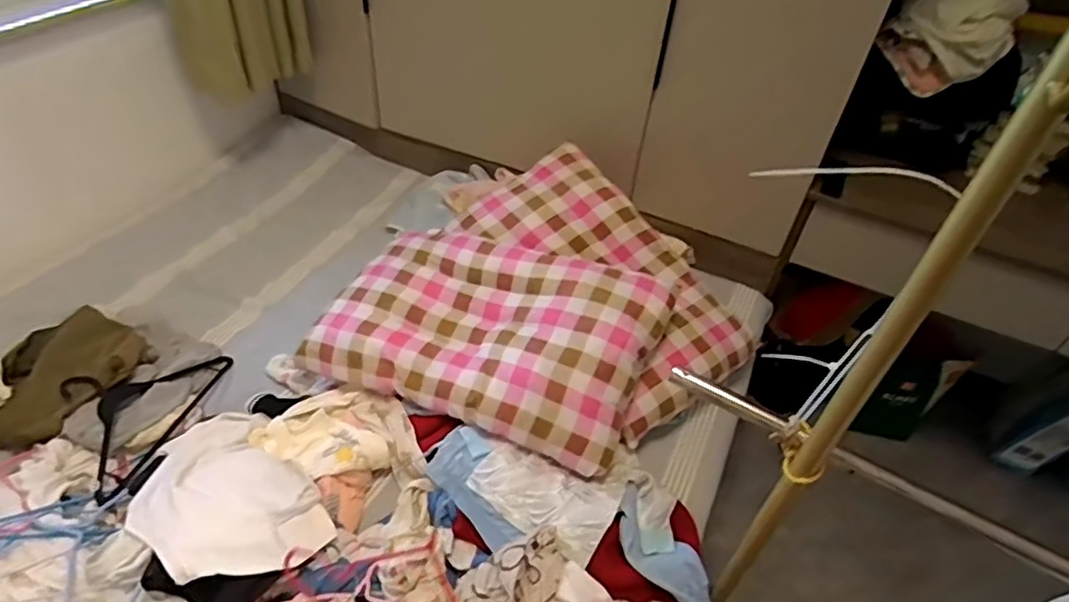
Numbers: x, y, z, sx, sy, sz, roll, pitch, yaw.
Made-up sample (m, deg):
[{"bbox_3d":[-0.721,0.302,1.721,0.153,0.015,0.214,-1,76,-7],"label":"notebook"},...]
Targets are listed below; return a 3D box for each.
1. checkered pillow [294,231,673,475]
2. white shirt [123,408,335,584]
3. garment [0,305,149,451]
[{"bbox_3d":[-0.081,0.038,1.139,0.586,0.100,0.392,18,64,18],"label":"checkered pillow"},{"bbox_3d":[-0.475,0.287,0.942,0.223,0.109,0.339,-29,53,-31],"label":"white shirt"},{"bbox_3d":[-0.890,0.166,1.080,0.394,0.097,0.187,-33,54,-15],"label":"garment"}]

